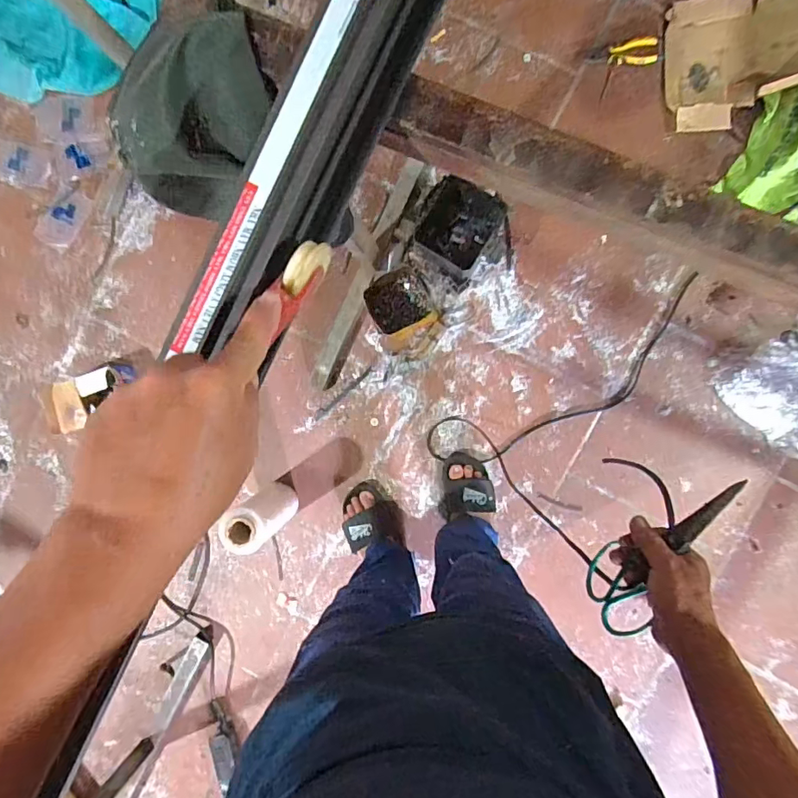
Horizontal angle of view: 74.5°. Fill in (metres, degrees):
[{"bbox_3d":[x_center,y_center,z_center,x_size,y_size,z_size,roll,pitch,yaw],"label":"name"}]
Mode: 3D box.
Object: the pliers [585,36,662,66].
[{"bbox_3d":[0.490,-0.745,1.140,0.153,0.023,0.064,-8,92,5],"label":"pliers"}]

